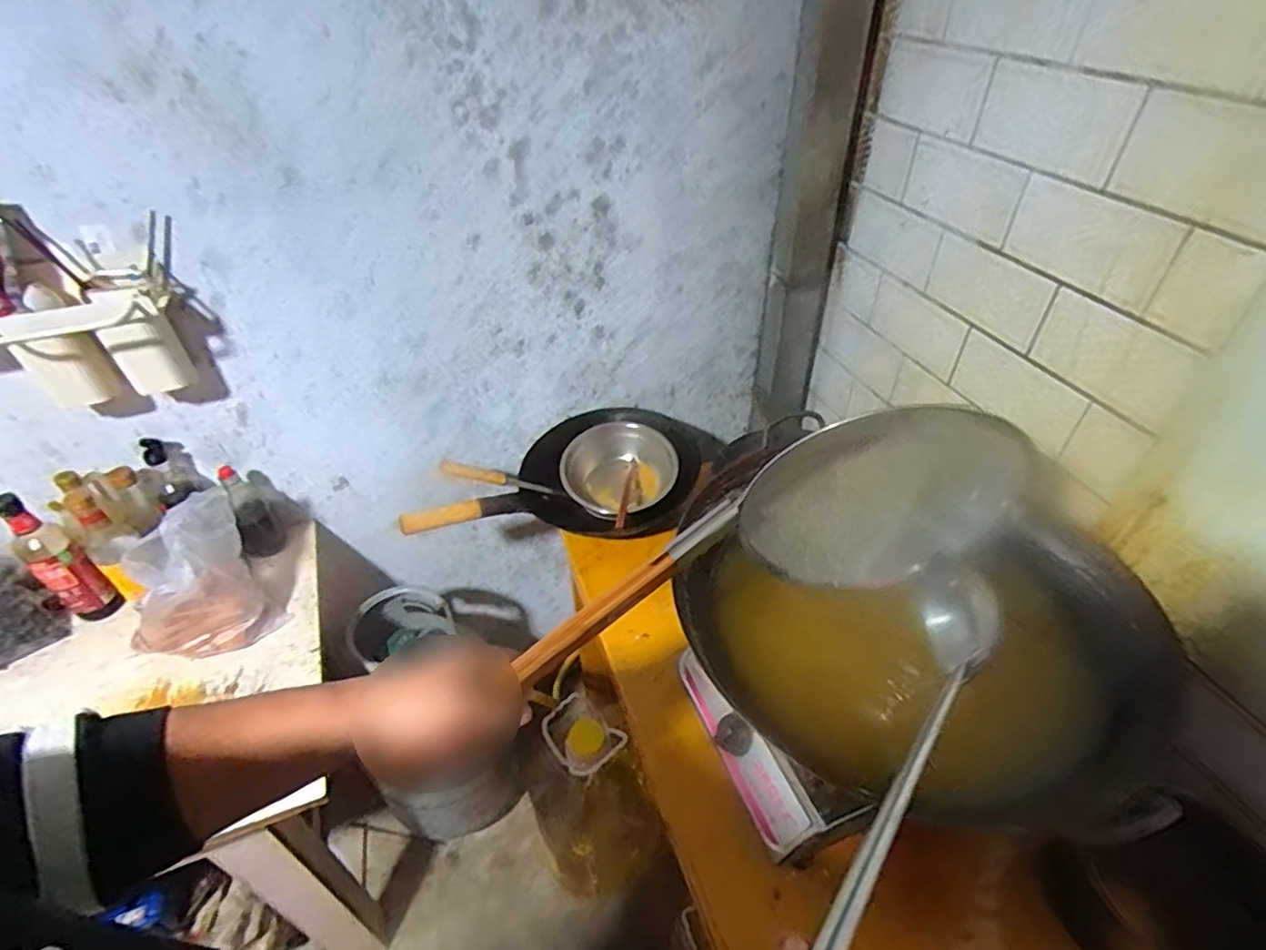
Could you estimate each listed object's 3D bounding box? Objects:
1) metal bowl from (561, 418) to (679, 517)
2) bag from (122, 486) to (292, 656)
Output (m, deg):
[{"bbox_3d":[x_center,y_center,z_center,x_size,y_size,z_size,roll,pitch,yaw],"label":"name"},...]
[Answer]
[{"bbox_3d":[-0.027,-0.007,1.208,0.217,0.109,0.220,-1,42,1],"label":"metal bowl"},{"bbox_3d":[-0.677,0.163,0.962,0.147,0.223,0.212,29,50,30],"label":"bag"}]

